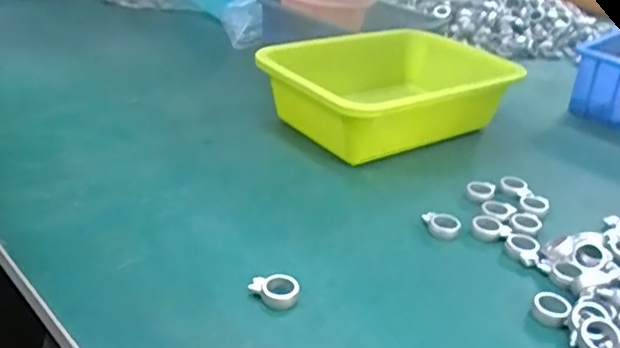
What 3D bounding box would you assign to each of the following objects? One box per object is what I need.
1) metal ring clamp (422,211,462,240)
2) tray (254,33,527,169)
[{"bbox_3d":[0.112,0.043,0.504,0.032,0.010,0.025,10,29,11],"label":"metal ring clamp"},{"bbox_3d":[0.102,-0.093,0.681,0.290,0.082,0.189,-16,34,-33],"label":"tray"}]

